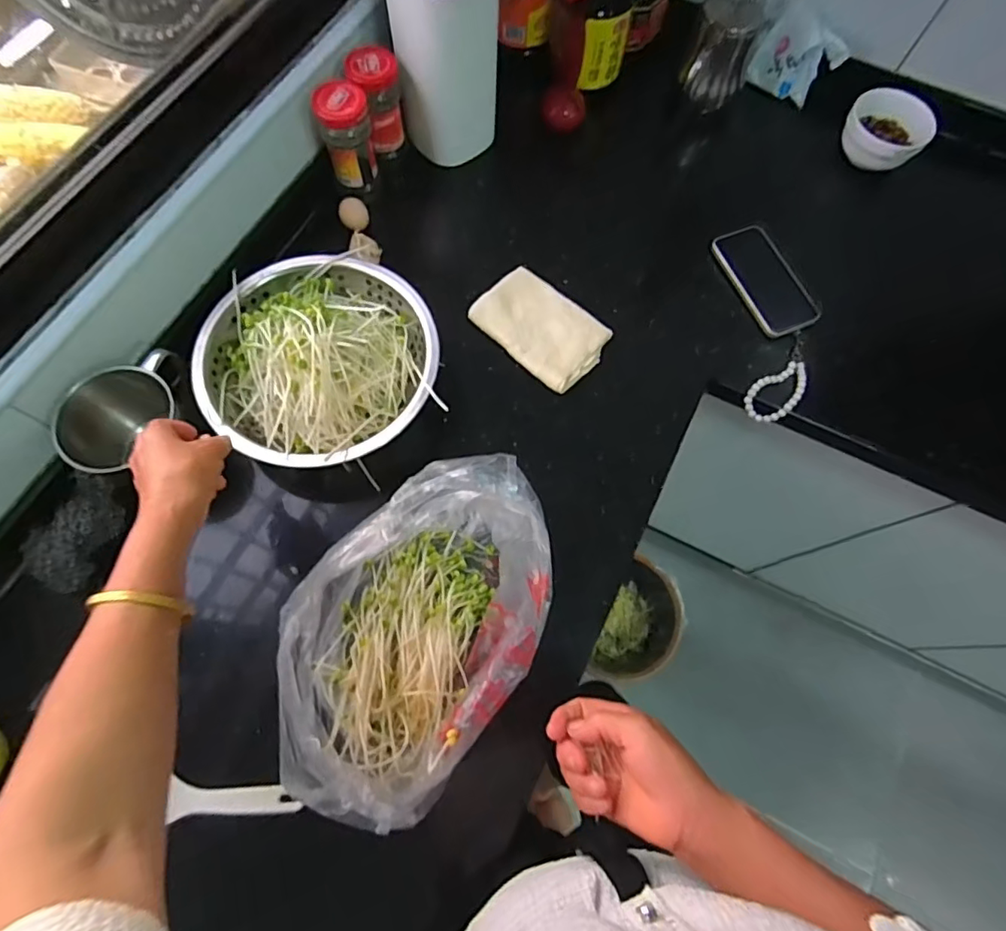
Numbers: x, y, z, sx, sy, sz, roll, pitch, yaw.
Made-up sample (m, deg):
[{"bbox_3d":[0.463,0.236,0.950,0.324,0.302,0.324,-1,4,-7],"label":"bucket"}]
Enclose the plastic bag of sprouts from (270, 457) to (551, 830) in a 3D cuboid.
[{"bbox_3d":[-0.073,0.149,0.524,0.199,0.139,0.307,37,73,11],"label":"plastic bag of sprouts"}]

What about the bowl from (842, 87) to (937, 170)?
[{"bbox_3d":[0.564,-0.497,0.820,0.112,0.064,0.118,1,70,-2],"label":"bowl"}]

